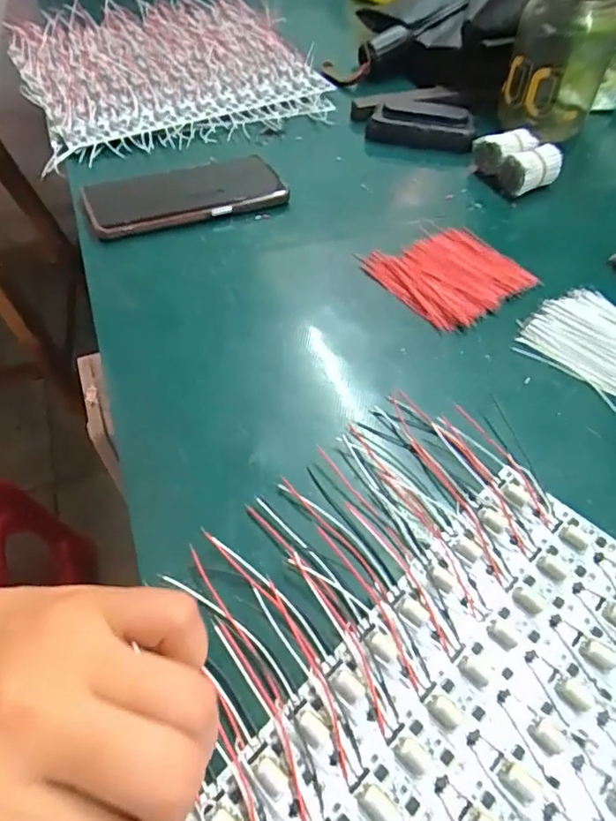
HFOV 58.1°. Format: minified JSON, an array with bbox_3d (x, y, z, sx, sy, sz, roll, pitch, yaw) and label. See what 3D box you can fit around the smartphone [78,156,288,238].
[{"bbox_3d":[-0.105,-0.186,0.471,0.160,0.011,0.080,-18,56,-15],"label":"smartphone"}]

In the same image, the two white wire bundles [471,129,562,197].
[{"bbox_3d":[0.187,-0.227,0.504,0.046,0.033,0.075,-26,55,-19],"label":"two white wire bundles"}]

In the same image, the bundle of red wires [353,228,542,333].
[{"bbox_3d":[0.105,-0.106,0.420,0.093,0.012,0.097,-31,56,-22],"label":"bundle of red wires"}]

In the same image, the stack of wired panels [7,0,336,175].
[{"bbox_3d":[-0.163,-0.392,0.631,0.305,0.041,0.320,-19,52,-14],"label":"stack of wired panels"}]

